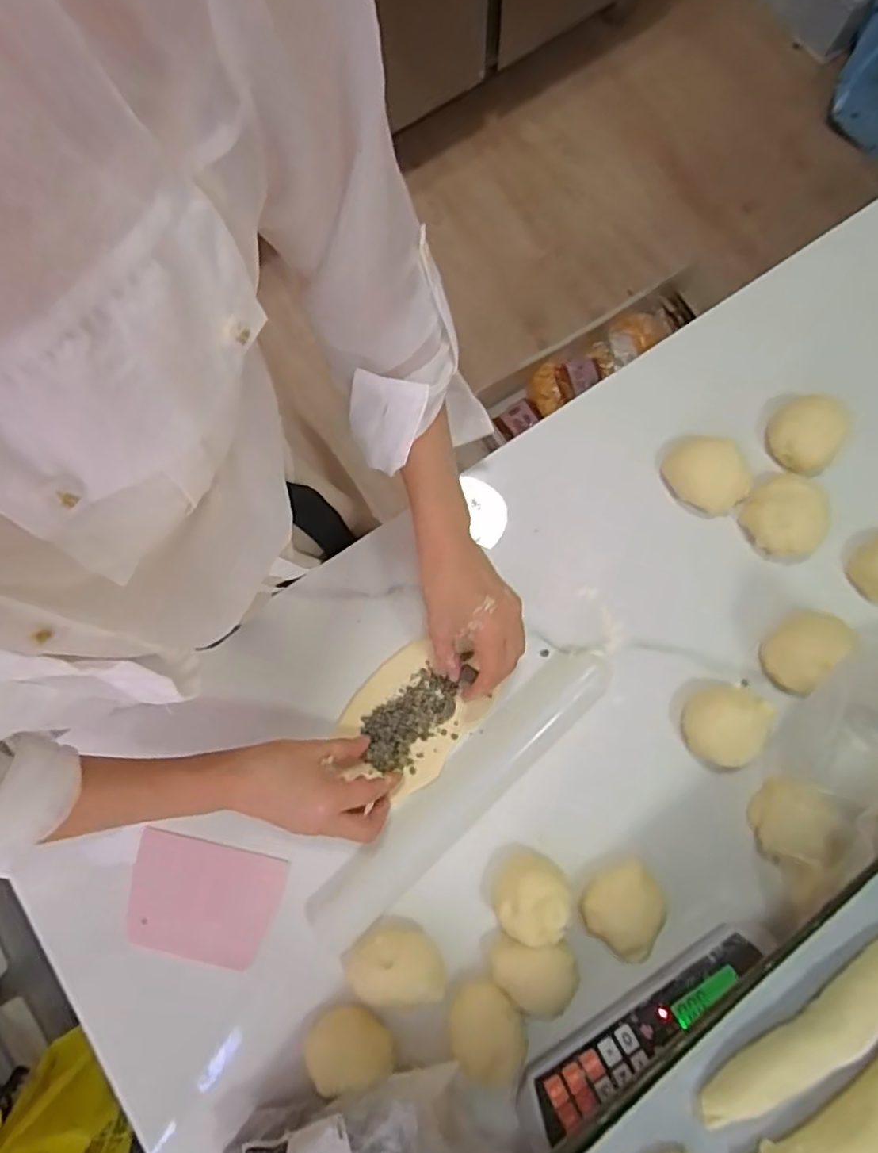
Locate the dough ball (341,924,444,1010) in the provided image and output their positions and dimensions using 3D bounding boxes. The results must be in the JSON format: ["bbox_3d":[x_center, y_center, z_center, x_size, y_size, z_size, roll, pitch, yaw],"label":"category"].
[{"bbox_3d":[-0.035,0.308,0.487,0.079,0.029,0.051,5,81,3],"label":"dough ball"}]

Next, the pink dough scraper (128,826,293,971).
[{"bbox_3d":[-0.196,0.272,0.513,0.121,0.009,0.092,13,85,2],"label":"pink dough scraper"}]

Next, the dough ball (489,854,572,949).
[{"bbox_3d":[0.071,0.252,0.486,0.056,0.043,0.059,0,80,2],"label":"dough ball"}]

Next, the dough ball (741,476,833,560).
[{"bbox_3d":[0.309,-0.055,0.541,0.066,0.032,0.069,0,80,2],"label":"dough ball"}]

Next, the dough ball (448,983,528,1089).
[{"bbox_3d":[0.037,0.351,0.471,0.065,0.044,0.060,43,84,7],"label":"dough ball"}]

